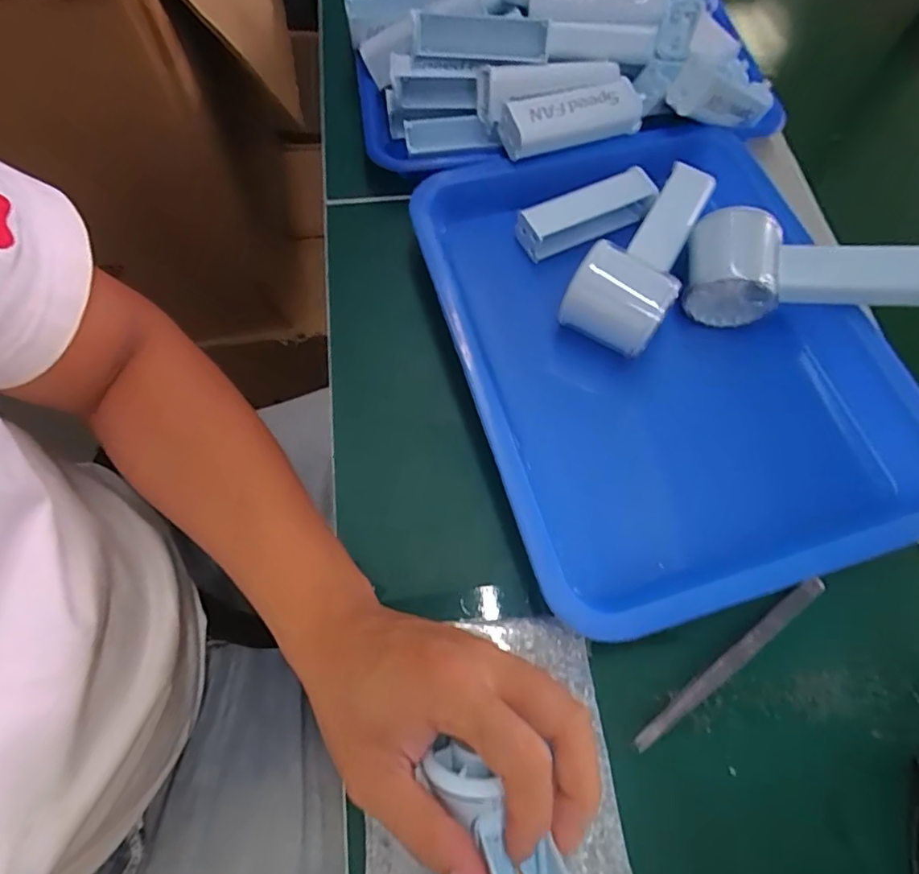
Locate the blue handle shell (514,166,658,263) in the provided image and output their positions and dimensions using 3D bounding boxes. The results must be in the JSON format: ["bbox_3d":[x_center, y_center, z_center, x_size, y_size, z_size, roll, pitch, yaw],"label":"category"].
[{"bbox_3d":[0.092,-0.163,0.395,0.095,0.028,0.034,-21,70,-11],"label":"blue handle shell"}]

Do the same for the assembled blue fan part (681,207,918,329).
[{"bbox_3d":[0.225,-0.105,0.349,0.150,0.063,0.060,11,67,2],"label":"assembled blue fan part"}]

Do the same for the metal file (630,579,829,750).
[{"bbox_3d":[0.148,0.120,0.294,0.141,0.009,0.011,-33,72,-15],"label":"metal file"}]

